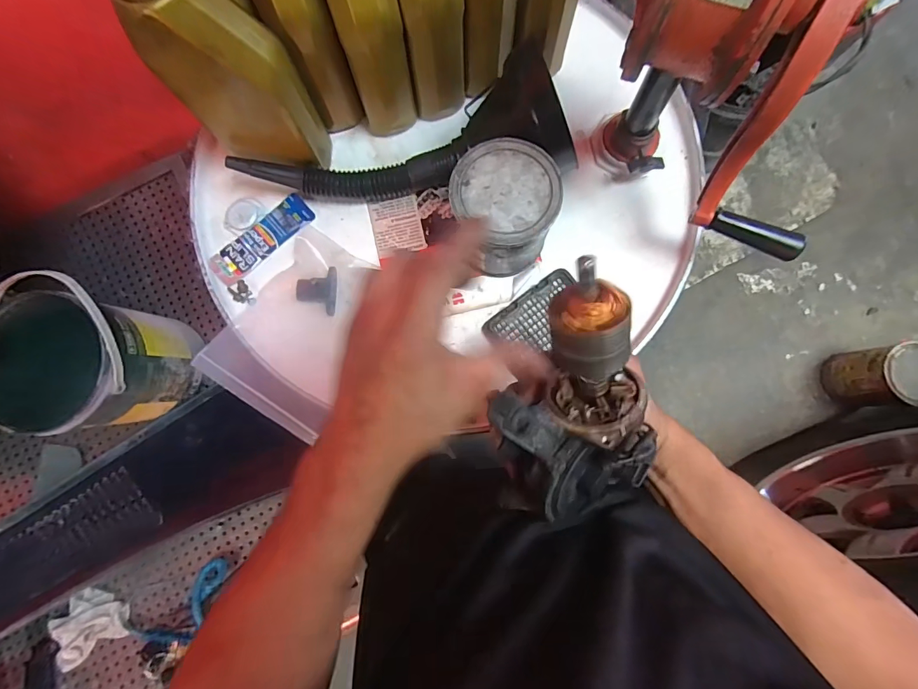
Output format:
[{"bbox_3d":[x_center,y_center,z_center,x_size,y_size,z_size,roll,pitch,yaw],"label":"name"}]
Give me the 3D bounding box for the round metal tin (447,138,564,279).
[{"bbox_3d":[0.045,-0.134,0.429,0.099,0.086,0.107,0,81,2],"label":"round metal tin"}]

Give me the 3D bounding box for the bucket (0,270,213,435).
[{"bbox_3d":[-0.497,0.023,0.578,0.163,0.193,0.176,0,81,2],"label":"bucket"}]

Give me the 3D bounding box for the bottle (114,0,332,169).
[{"bbox_3d":[-0.200,-0.239,0.373,0.102,0.209,0.055,8,81,3],"label":"bottle"}]

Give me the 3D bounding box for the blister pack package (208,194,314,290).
[{"bbox_3d":[-0.226,-0.121,0.488,0.128,0.009,0.048,-44,82,-5],"label":"blister pack package"}]

